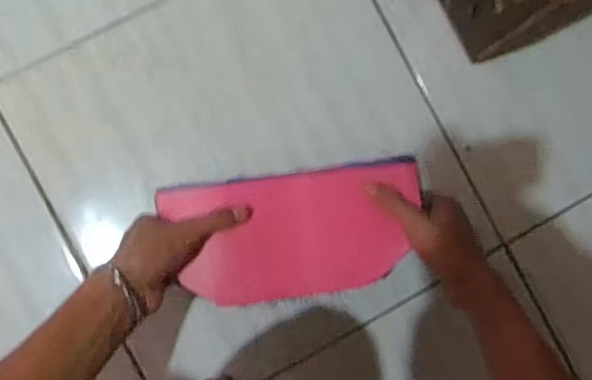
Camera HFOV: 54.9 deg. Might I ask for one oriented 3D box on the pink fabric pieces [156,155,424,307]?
[{"bbox_3d":[0.002,0.038,0.515,0.225,0.016,0.113,-7,85,0],"label":"pink fabric pieces"}]

